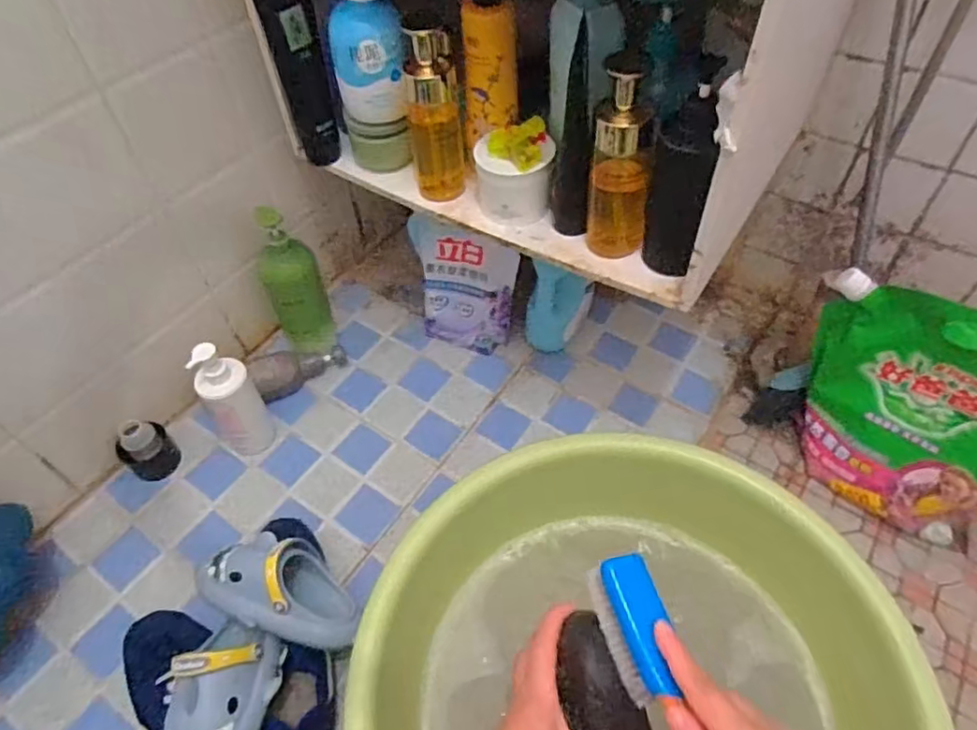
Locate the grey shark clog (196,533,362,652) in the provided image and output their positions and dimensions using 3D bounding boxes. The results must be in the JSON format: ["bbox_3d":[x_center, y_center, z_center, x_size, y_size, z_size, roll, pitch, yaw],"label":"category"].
[{"bbox_3d":[-0.229,0.244,0.678,0.175,0.078,0.099,26,60,7],"label":"grey shark clog"}]

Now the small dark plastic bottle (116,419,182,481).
[{"bbox_3d":[-0.479,0.119,0.852,0.065,0.076,0.053,-30,55,-19],"label":"small dark plastic bottle"}]

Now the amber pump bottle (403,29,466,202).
[{"bbox_3d":[-0.062,-0.286,0.697,0.059,0.184,0.062,-5,51,-1],"label":"amber pump bottle"}]

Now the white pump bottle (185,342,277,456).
[{"bbox_3d":[-0.349,0.046,0.826,0.068,0.199,0.072,-34,57,-22],"label":"white pump bottle"}]

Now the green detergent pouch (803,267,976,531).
[{"bbox_3d":[0.514,0.067,0.735,0.291,0.321,0.080,32,60,26],"label":"green detergent pouch"}]

